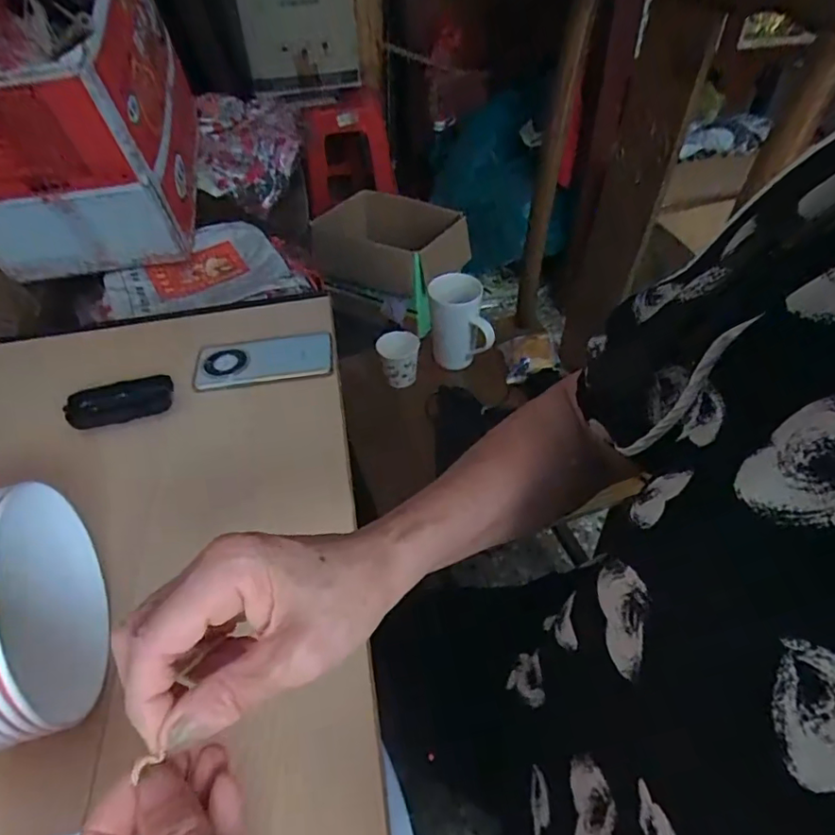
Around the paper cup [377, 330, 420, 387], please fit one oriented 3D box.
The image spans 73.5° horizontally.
[{"bbox_3d":[-0.031,-0.097,0.928,0.067,0.062,0.062,-1,46,1],"label":"paper cup"}]

